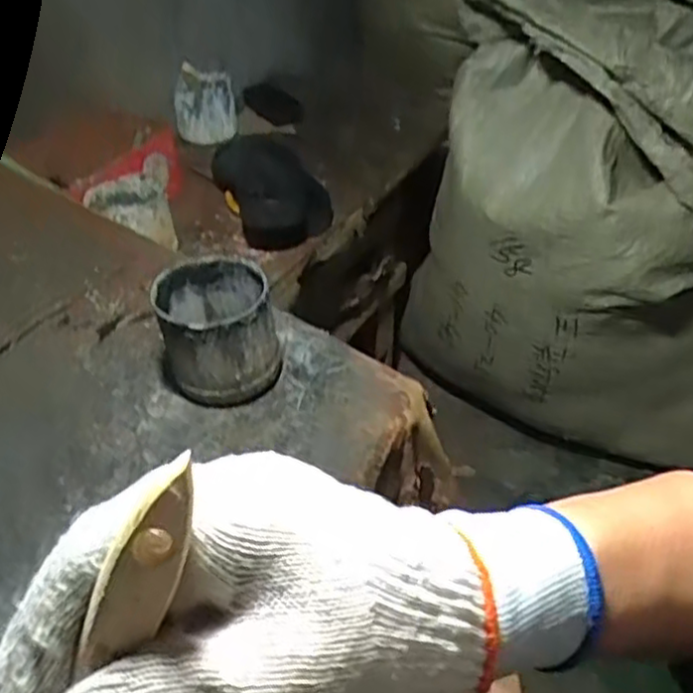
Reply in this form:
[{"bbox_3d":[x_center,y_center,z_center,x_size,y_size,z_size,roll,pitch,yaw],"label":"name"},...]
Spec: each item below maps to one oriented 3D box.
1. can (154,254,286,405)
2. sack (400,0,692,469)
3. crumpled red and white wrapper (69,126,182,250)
[{"bbox_3d":[-0.104,-0.012,0.590,0.085,0.084,0.090,-3,40,3],"label":"can"},{"bbox_3d":[0.468,-0.204,1.092,0.593,0.624,0.540,-31,47,-28],"label":"sack"},{"bbox_3d":[-0.245,-0.172,0.840,0.093,0.069,0.209,-8,40,-4],"label":"crumpled red and white wrapper"}]

